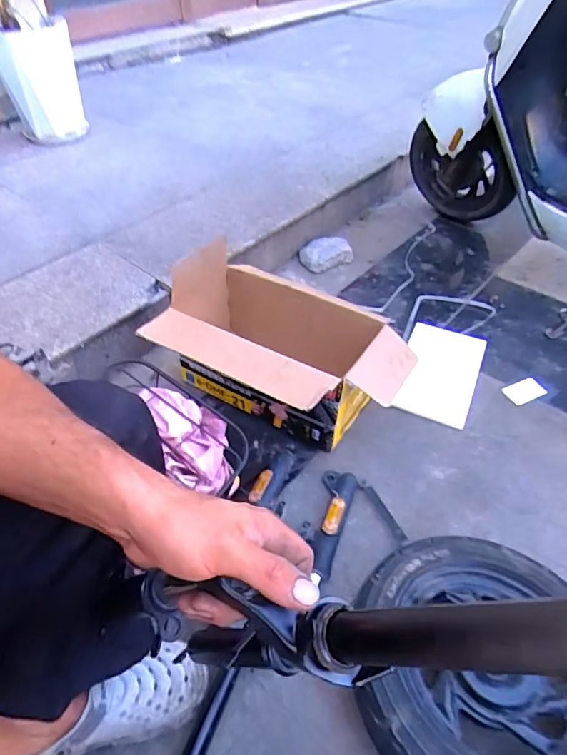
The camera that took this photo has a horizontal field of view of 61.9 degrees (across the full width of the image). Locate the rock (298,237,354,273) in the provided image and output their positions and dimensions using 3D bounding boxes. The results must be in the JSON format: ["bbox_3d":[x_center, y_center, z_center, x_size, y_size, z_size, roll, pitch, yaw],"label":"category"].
[{"bbox_3d":[0.127,-0.372,1.428,0.152,0.064,0.098,-18,47,-14],"label":"rock"}]

